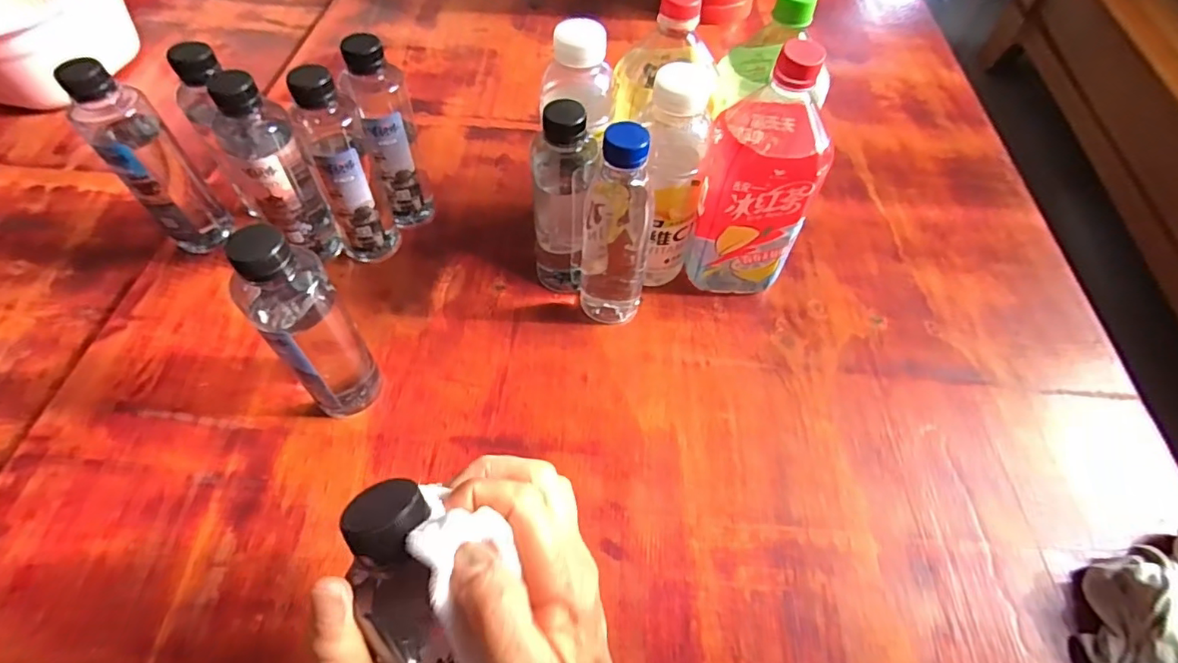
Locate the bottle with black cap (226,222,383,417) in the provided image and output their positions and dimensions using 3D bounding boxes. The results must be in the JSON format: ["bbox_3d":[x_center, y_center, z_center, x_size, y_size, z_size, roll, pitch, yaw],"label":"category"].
[{"bbox_3d":[-0.192,-0.003,0.387,0.051,0.189,0.052,-30,62,-20],"label":"bottle with black cap"}]

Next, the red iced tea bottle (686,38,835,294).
[{"bbox_3d":[0.144,-0.126,0.466,0.085,0.217,0.093,21,58,12],"label":"red iced tea bottle"}]

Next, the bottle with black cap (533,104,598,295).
[{"bbox_3d":[-0.022,-0.110,0.469,0.050,0.173,0.060,-4,56,-4],"label":"bottle with black cap"}]

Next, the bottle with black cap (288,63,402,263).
[{"bbox_3d":[-0.210,-0.135,0.484,0.052,0.177,0.047,-26,60,-18],"label":"bottle with black cap"}]

